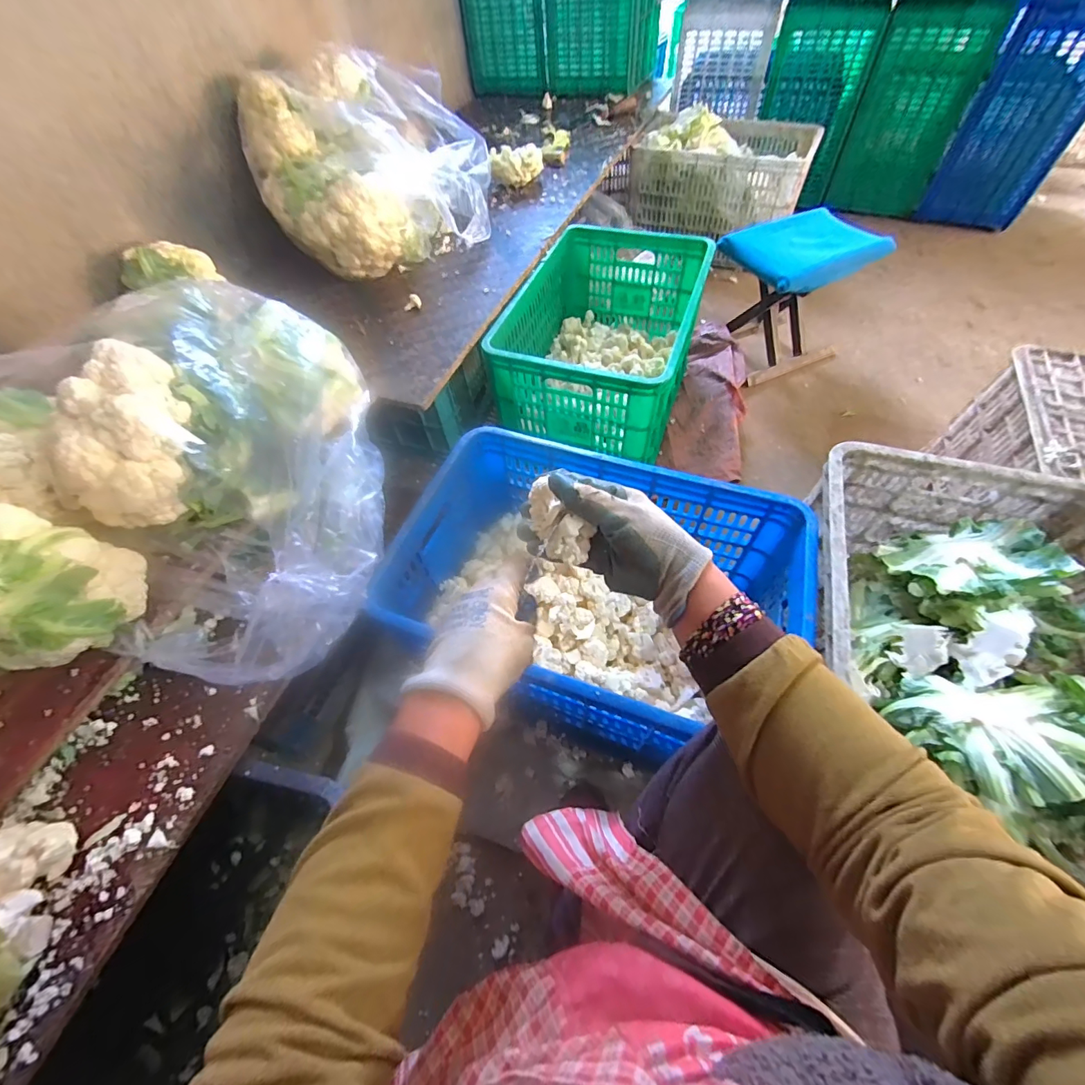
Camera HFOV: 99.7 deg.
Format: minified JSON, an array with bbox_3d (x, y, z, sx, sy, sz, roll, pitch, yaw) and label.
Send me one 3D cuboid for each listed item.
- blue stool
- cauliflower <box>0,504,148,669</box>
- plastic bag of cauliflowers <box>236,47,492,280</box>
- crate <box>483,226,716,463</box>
[{"bbox_3d":[0.596,-0.624,1.137,0.294,0.307,0.292,-20,59,-10],"label":"blue stool"},{"bbox_3d":[-0.498,0.053,0.453,0.138,0.153,0.137,13,59,11],"label":"cauliflower"},{"bbox_3d":[-0.356,-0.826,0.999,0.501,0.234,0.473,-26,60,-13],"label":"plastic bag of cauliflowers"},{"bbox_3d":[0.144,-0.451,1.022,0.347,0.239,0.527,17,60,14],"label":"crate"}]

